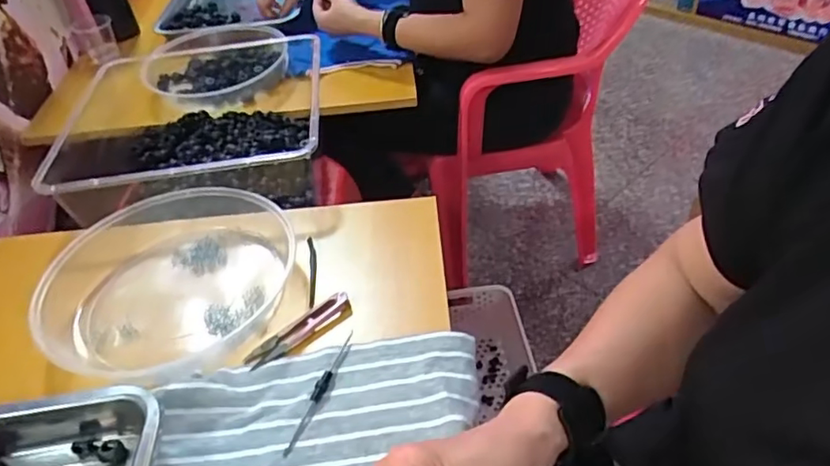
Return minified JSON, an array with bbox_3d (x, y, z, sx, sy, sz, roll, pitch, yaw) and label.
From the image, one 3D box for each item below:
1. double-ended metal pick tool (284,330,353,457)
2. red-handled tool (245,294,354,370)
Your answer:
[{"bbox_3d":[-0.075,0.122,0.474,0.011,0.008,0.114,13,44,19],"label":"double-ended metal pick tool"},{"bbox_3d":[-0.100,0.083,0.520,0.100,0.008,0.024,-32,48,-26],"label":"red-handled tool"}]

